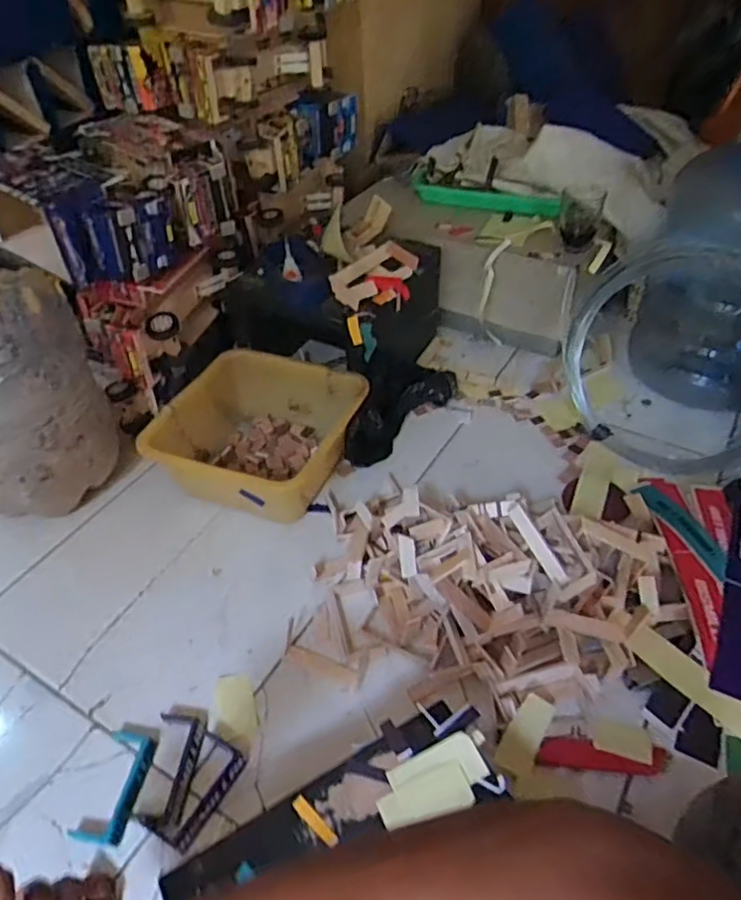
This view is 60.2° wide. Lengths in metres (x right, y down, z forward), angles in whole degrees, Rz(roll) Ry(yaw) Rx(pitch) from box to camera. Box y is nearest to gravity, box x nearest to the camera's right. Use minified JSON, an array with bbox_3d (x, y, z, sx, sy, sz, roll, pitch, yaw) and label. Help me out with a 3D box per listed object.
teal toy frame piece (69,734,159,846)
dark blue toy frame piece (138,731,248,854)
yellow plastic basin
[{"bbox_3d":[-0.274,0.360,0.686,0.056,0.010,0.108,7,44,11],"label":"teal toy frame piece"},{"bbox_3d":[-0.186,0.361,0.684,0.062,0.011,0.111,21,48,24],"label":"dark blue toy frame piece"},{"bbox_3d":[-0.176,-0.017,1.000,0.277,0.140,0.257,14,46,18],"label":"yellow plastic basin"}]

